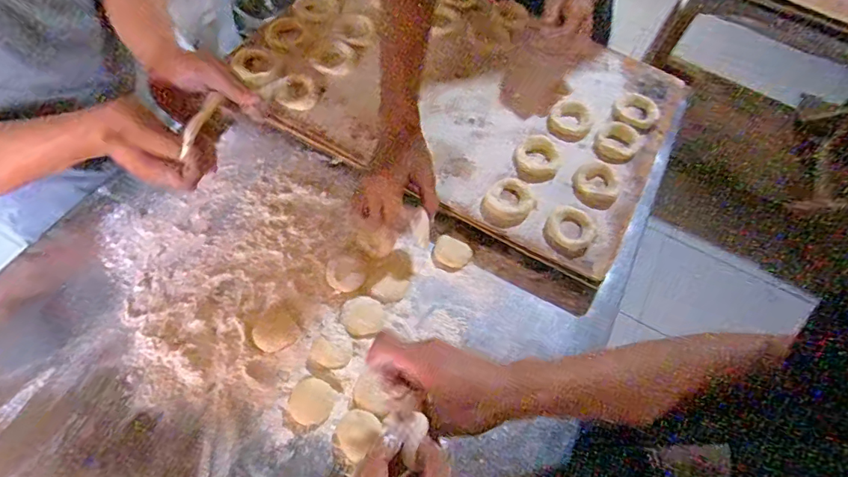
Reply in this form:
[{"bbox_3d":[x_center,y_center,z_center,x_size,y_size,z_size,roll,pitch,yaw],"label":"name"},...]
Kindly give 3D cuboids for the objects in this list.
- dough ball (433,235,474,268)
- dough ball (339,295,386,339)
[{"bbox_3d":[0.037,0.016,0.597,0.046,0.014,0.036,11,59,1],"label":"dough ball"},{"bbox_3d":[-0.069,0.090,0.544,0.047,0.014,0.046,2,59,-4],"label":"dough ball"}]

